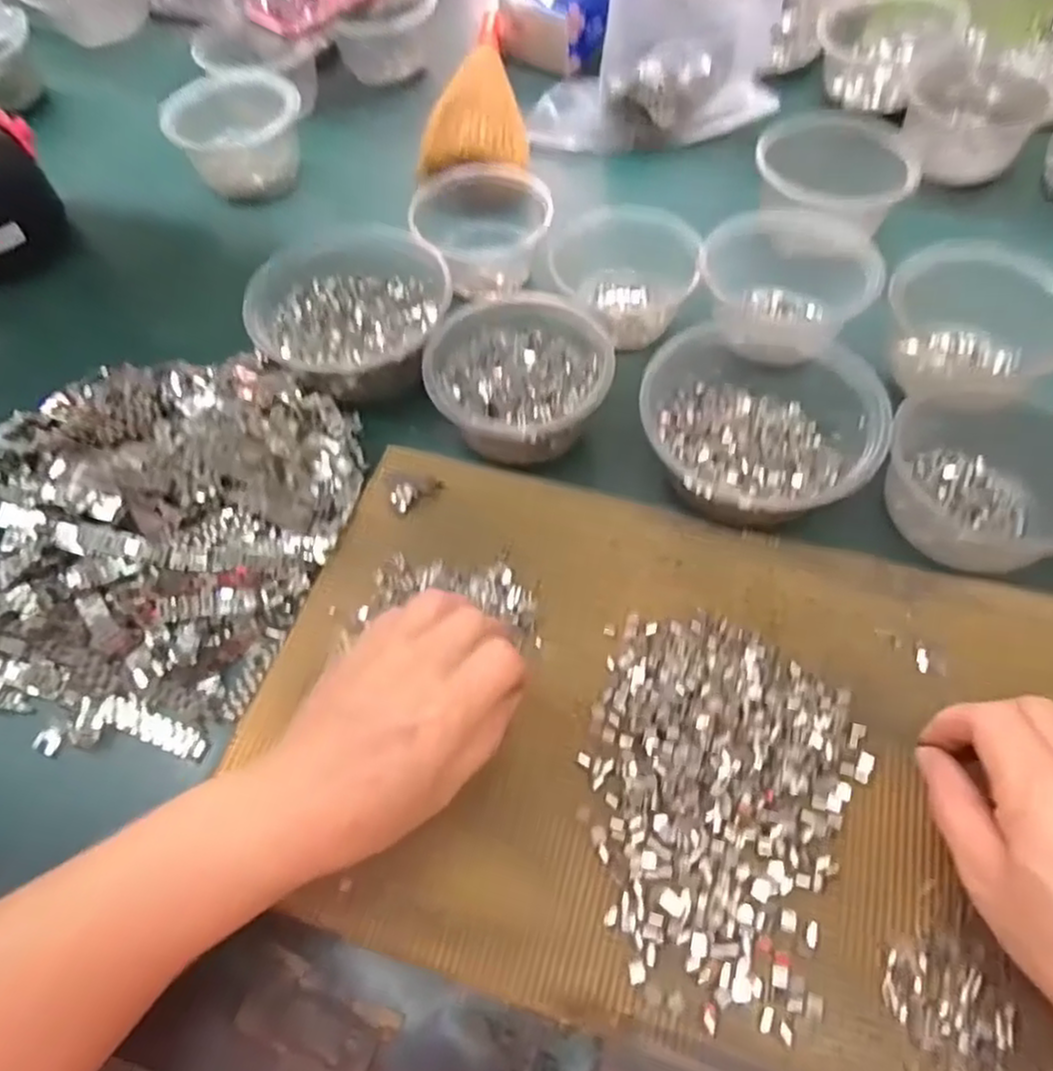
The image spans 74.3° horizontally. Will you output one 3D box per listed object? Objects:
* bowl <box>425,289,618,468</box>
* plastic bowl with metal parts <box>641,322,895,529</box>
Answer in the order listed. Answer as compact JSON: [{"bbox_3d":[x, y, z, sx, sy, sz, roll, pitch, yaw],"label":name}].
[{"bbox_3d":[-0.004,-0.106,0.453,0.110,0.049,0.118,-3,60,3],"label":"bowl"},{"bbox_3d":[0.138,-0.067,0.421,0.132,0.052,0.127,7,61,8],"label":"plastic bowl with metal parts"}]

